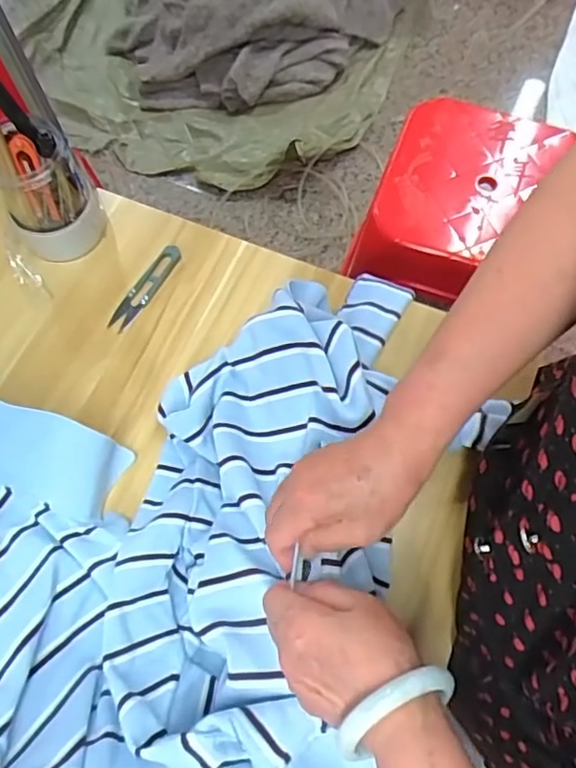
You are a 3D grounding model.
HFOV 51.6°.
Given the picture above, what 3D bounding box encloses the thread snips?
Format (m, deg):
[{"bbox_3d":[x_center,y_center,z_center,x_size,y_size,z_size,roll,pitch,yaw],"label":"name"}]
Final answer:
[{"bbox_3d":[-0.141,-0.095,0.591,0.023,0.014,0.103,28,71,11],"label":"thread snips"}]

